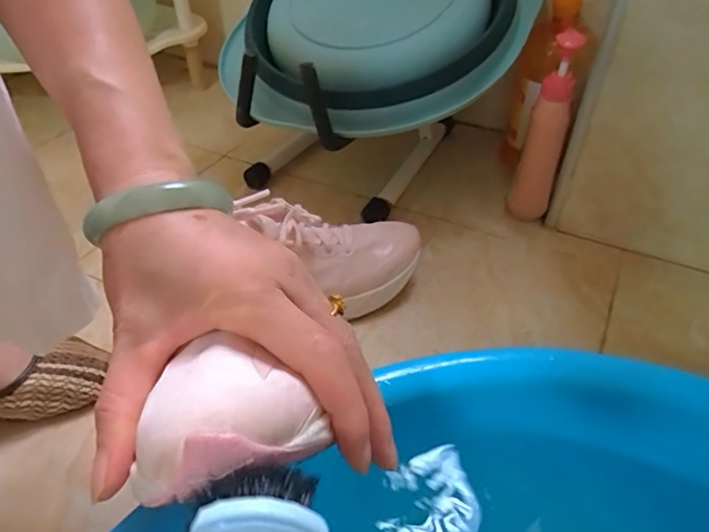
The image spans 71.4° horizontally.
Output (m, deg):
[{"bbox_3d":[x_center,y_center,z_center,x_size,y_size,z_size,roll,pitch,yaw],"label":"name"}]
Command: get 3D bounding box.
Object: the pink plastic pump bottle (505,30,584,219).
[{"bbox_3d":[0.233,-0.164,0.610,0.048,0.225,0.066,11,45,15],"label":"pink plastic pump bottle"}]

